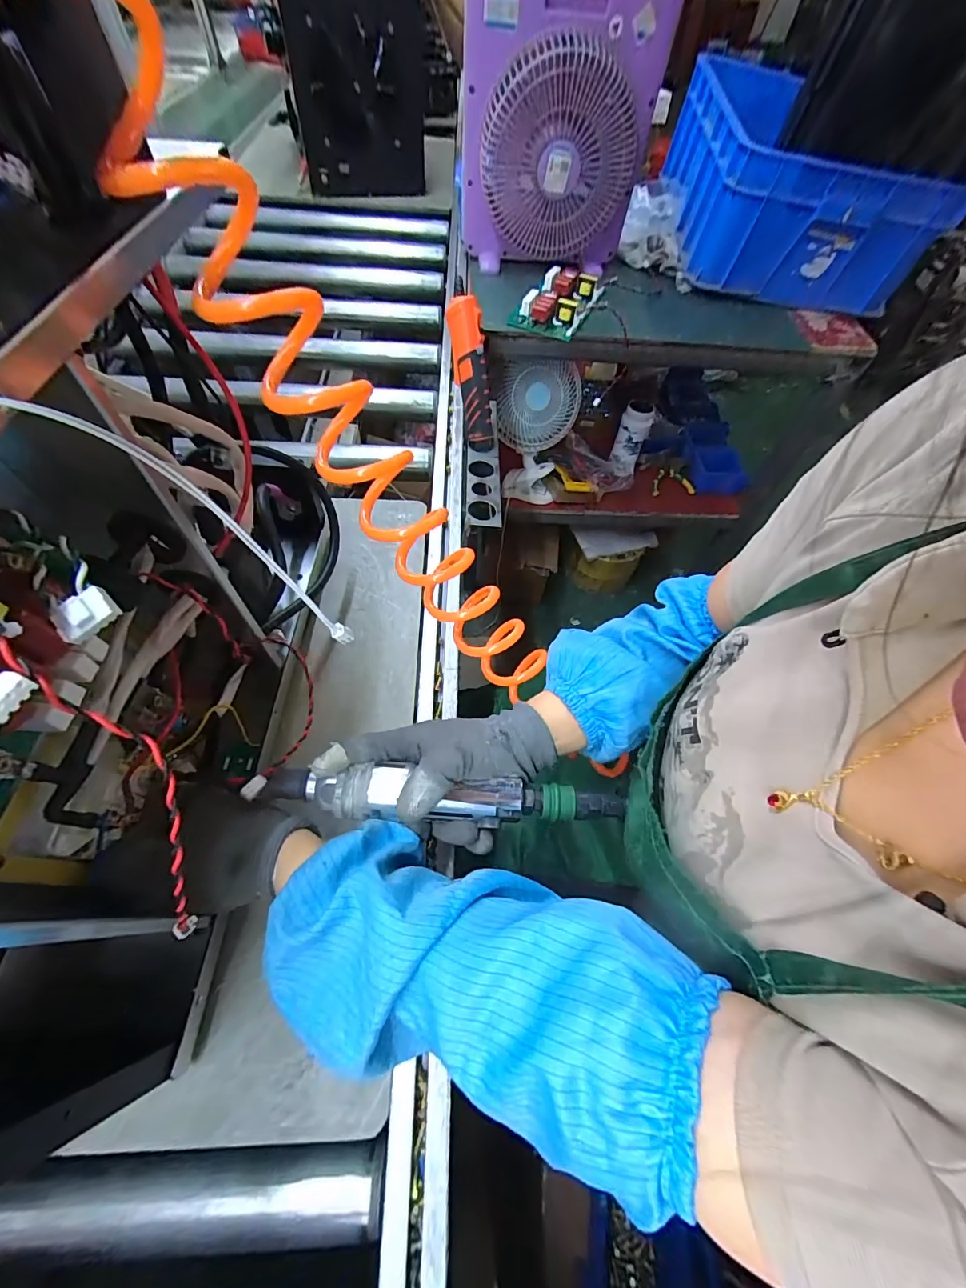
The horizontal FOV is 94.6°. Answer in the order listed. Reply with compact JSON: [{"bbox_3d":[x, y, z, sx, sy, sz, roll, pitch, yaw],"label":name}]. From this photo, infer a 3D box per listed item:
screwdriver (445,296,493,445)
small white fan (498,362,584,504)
[{"bbox_3d":[-0.017,-0.395,0.660,0.044,0.192,0.041,-21,35,-15],"label":"screwdriver"},{"bbox_3d":[0.117,-0.498,1.050,0.170,0.310,0.112,19,60,7],"label":"small white fan"}]

